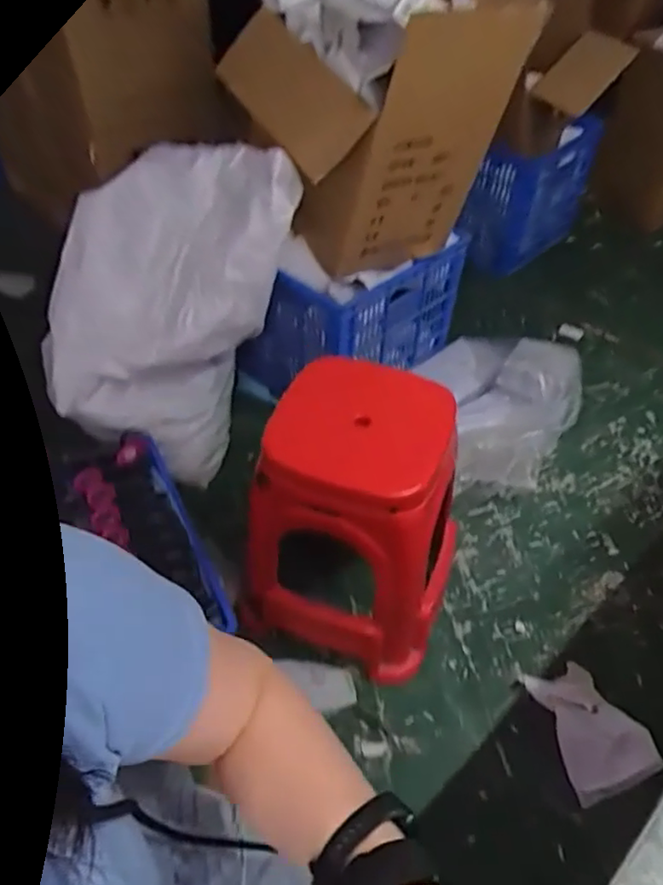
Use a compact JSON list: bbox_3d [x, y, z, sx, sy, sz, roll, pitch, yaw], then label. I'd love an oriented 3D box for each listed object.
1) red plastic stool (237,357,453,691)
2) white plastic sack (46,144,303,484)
[{"bbox_3d":[0.041,0.139,1.084,0.304,0.463,0.292,8,46,6],"label":"red plastic stool"},{"bbox_3d":[-0.333,-0.257,1.339,0.499,0.616,0.341,8,46,6],"label":"white plastic sack"}]

